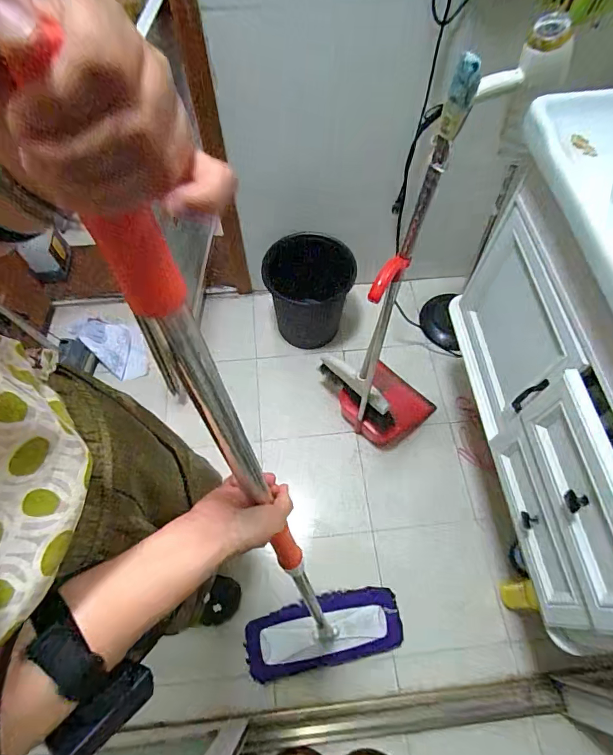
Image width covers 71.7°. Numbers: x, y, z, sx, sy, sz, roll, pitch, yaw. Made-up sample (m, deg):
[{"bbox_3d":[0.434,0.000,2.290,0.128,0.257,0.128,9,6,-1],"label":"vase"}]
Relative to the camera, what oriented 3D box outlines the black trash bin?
[{"bbox_3d":[0.009,-0.294,1.411,0.252,0.350,0.242,-25,64,-12],"label":"black trash bin"}]

